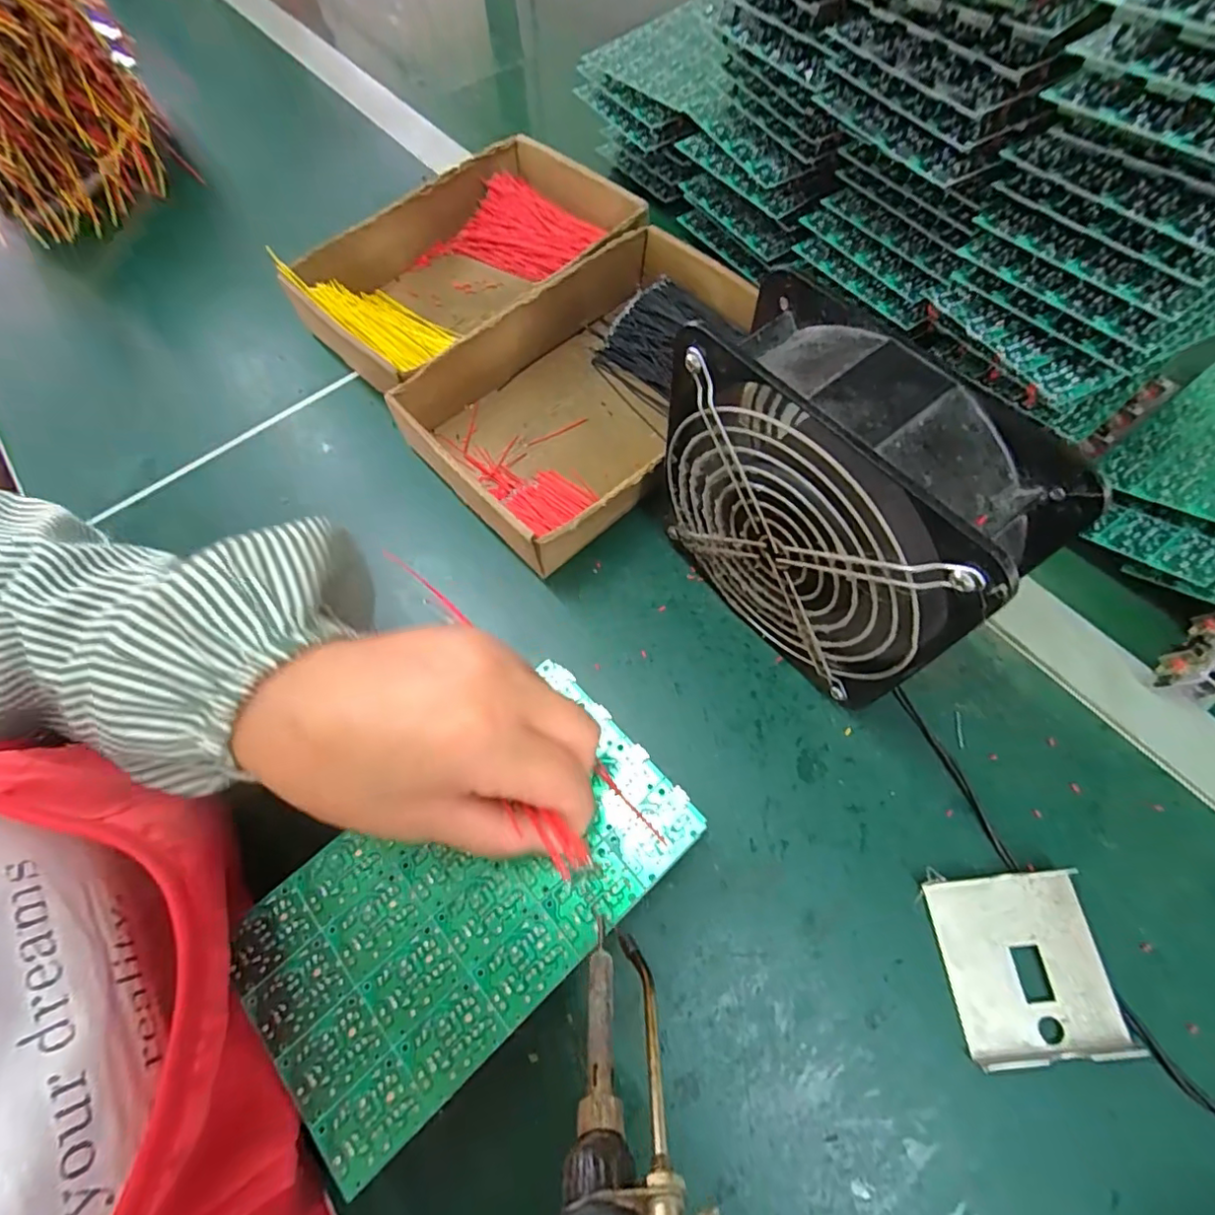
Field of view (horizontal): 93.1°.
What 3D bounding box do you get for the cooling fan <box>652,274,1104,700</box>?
[{"bbox_3d":[0.094,-0.039,0.262,0.059,0.151,0.151,-36,69,-13],"label":"cooling fan"}]

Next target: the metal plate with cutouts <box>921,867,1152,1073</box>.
[{"bbox_3d":[0.179,0.153,0.248,0.063,0.011,0.069,-7,65,-2],"label":"metal plate with cutouts"}]

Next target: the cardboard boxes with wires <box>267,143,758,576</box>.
[{"bbox_3d":[-0.048,-0.198,0.400,0.249,0.045,0.313,-39,70,-15],"label":"cardboard boxes with wires"}]

